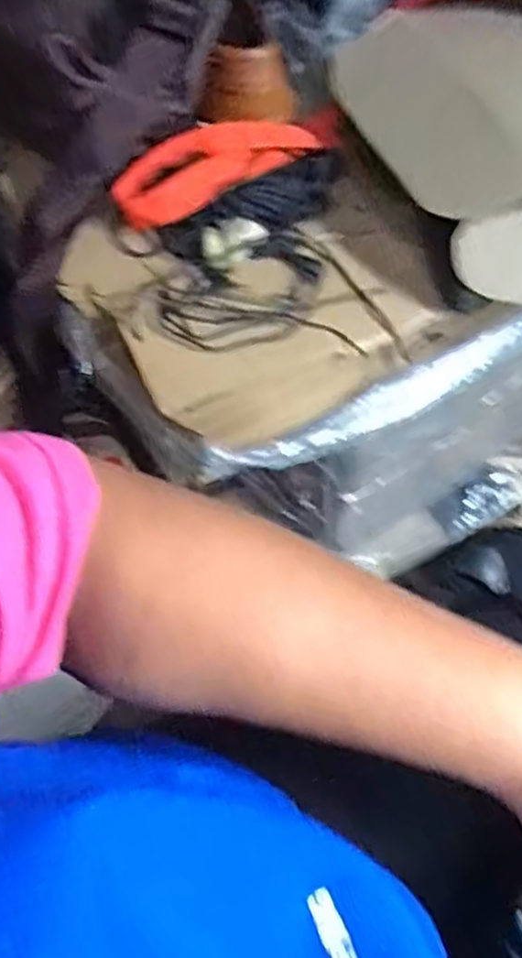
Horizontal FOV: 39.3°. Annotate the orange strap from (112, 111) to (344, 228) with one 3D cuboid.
[{"bbox_3d":[-0.018,-0.215,0.496,0.167,0.036,0.054,-26,64,-13],"label":"orange strap"}]

